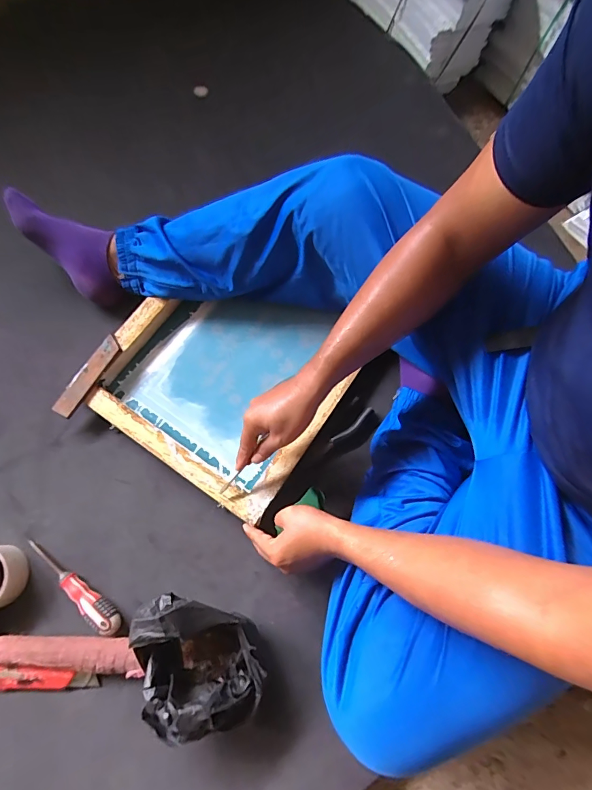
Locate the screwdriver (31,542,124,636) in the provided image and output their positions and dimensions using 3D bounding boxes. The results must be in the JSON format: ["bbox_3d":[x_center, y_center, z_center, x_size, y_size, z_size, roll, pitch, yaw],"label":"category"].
[{"bbox_3d":[-0.320,0.272,0.576,0.182,0.036,0.031,38,75,12],"label":"screwdriver"}]

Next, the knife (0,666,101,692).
[{"bbox_3d":[-0.353,0.387,0.542,0.155,0.023,0.034,2,71,0],"label":"knife"}]

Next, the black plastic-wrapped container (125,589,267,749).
[{"bbox_3d":[-0.126,0.340,0.518,0.146,0.113,0.168,-18,72,-6],"label":"black plastic-wrapped container"}]

